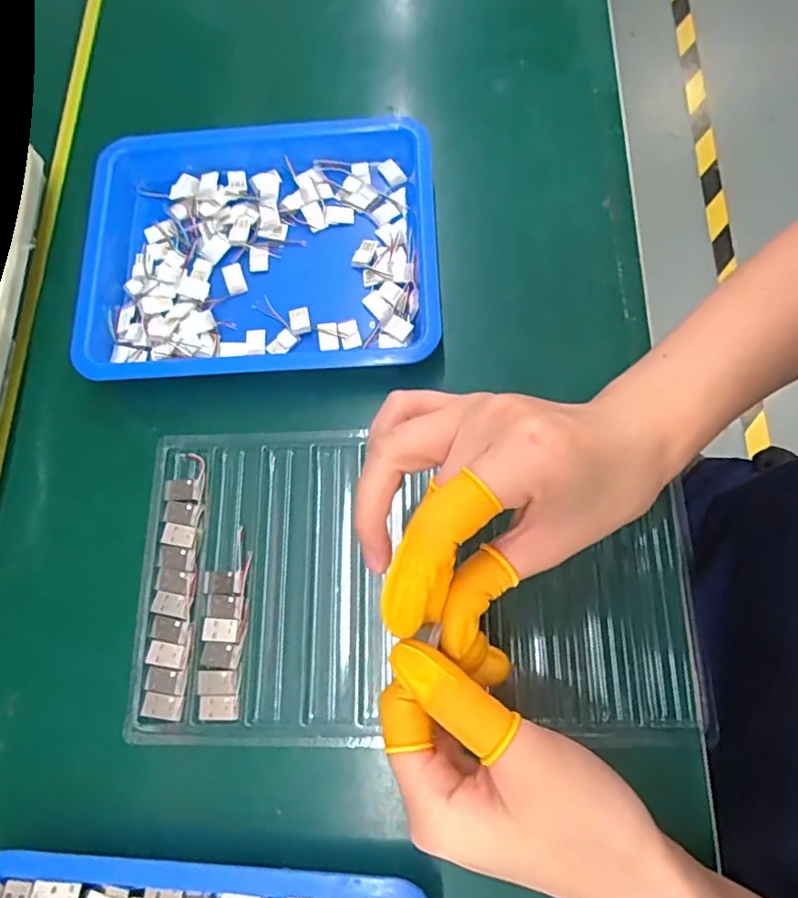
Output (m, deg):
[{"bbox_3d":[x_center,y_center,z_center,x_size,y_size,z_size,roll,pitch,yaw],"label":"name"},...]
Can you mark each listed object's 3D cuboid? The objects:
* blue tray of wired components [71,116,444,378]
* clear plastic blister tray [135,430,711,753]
[{"bbox_3d":[-0.085,-0.125,0.364,0.214,0.027,0.170,-2,73,1],"label":"blue tray of wired components"},{"bbox_3d":[0.007,0.069,0.310,0.297,0.010,0.162,0,73,2],"label":"clear plastic blister tray"}]

